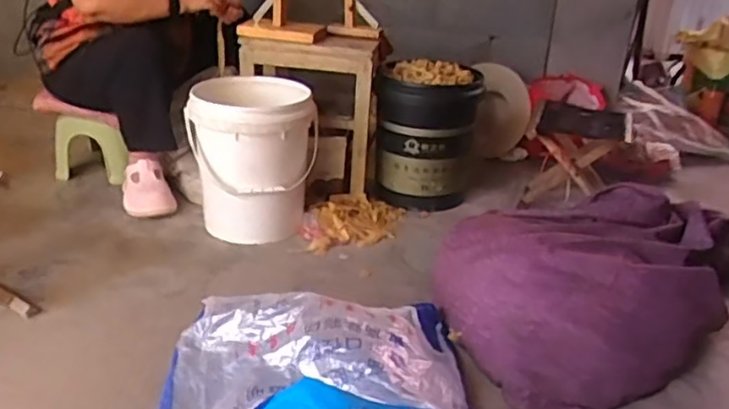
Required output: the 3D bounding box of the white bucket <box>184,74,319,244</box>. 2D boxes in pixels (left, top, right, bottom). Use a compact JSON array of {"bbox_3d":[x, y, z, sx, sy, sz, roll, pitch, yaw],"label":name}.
[{"bbox_3d":[-0.274,-0.119,1.658,0.298,0.354,0.320,1,24,-3],"label":"white bucket"}]

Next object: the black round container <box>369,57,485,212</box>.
[{"bbox_3d":[0.169,-0.183,1.794,0.275,0.372,0.229,5,24,6],"label":"black round container"}]

